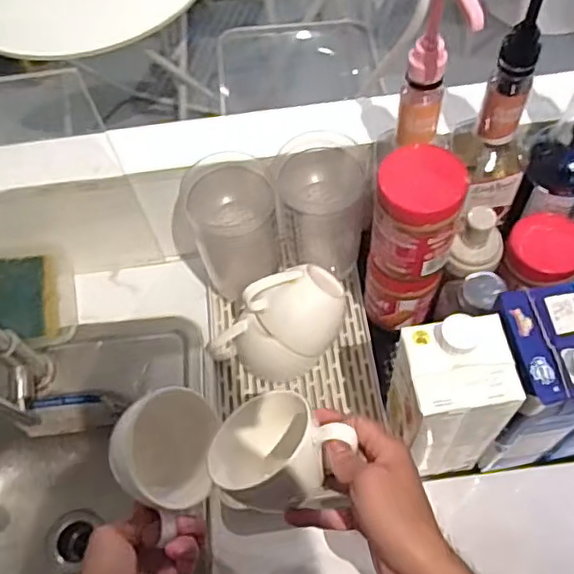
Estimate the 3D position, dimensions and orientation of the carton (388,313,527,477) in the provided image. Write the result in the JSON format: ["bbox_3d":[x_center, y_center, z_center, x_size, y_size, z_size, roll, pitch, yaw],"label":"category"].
[{"bbox_3d":[0.138,0.105,0.537,0.082,0.212,0.078,-9,60,-1],"label":"carton"}]

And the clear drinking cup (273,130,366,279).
[{"bbox_3d":[0.037,-0.082,0.662,0.091,0.148,0.082,-8,60,0],"label":"clear drinking cup"}]

